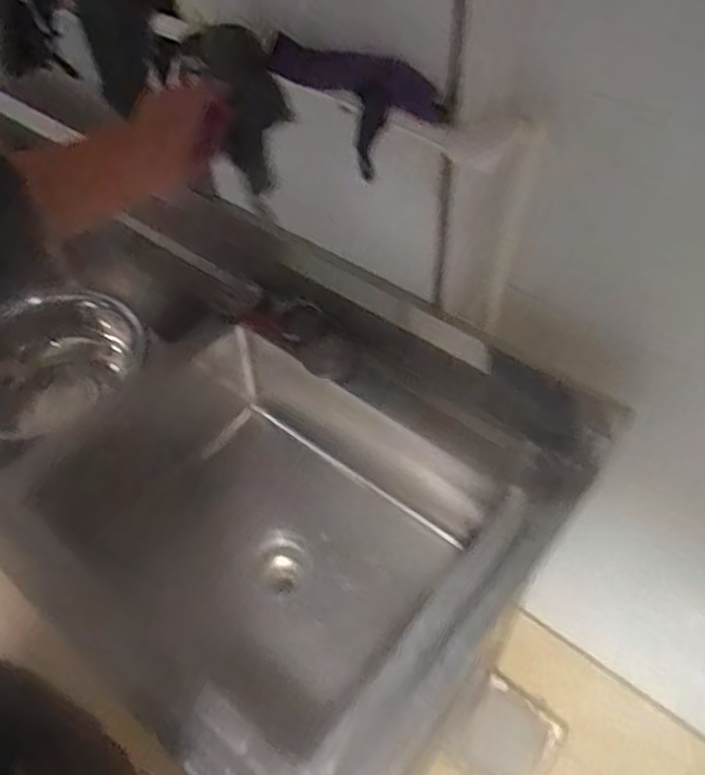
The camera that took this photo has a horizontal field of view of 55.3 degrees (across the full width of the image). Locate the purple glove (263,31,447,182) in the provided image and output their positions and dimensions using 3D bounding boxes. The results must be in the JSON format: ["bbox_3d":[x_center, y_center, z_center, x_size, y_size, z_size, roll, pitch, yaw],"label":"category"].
[{"bbox_3d":[-0.005,-0.317,0.748,0.216,0.086,0.083,24,52,8],"label":"purple glove"}]

